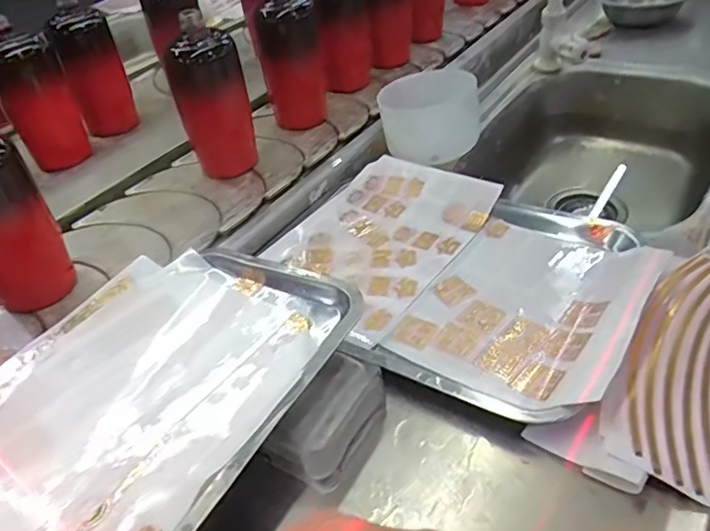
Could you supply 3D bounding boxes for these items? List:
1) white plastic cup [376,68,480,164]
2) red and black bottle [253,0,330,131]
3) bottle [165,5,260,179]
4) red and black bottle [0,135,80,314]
[{"bbox_3d":[0.097,-0.198,0.735,0.098,0.088,0.099,27,50,34],"label":"white plastic cup"},{"bbox_3d":[-0.085,-0.286,0.782,0.083,0.176,0.087,-6,39,1],"label":"red and black bottle"},{"bbox_3d":[-0.170,-0.196,0.684,0.066,0.176,0.061,12,43,22],"label":"bottle"},{"bbox_3d":[-0.324,-0.039,0.522,0.060,0.172,0.072,5,41,14],"label":"red and black bottle"}]

